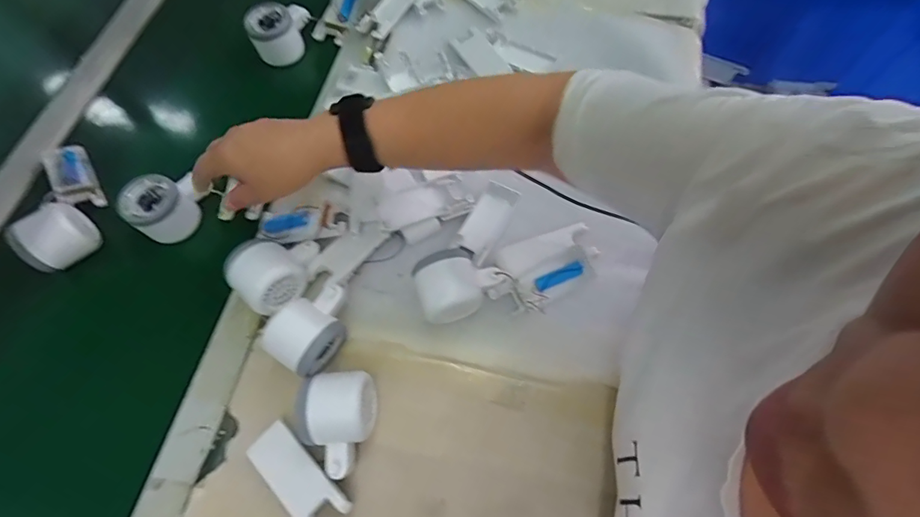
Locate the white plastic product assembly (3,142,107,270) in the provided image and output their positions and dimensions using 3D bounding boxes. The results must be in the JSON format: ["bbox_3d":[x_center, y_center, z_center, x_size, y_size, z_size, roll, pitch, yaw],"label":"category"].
[{"bbox_3d":[-0.435,-0.068,0.497,0.059,0.052,0.170,-17,66,-5],"label":"white plastic product assembly"}]

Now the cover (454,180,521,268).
[{"bbox_3d":[0.027,-0.039,0.495,0.039,0.022,0.089,25,69,13],"label":"cover"}]

